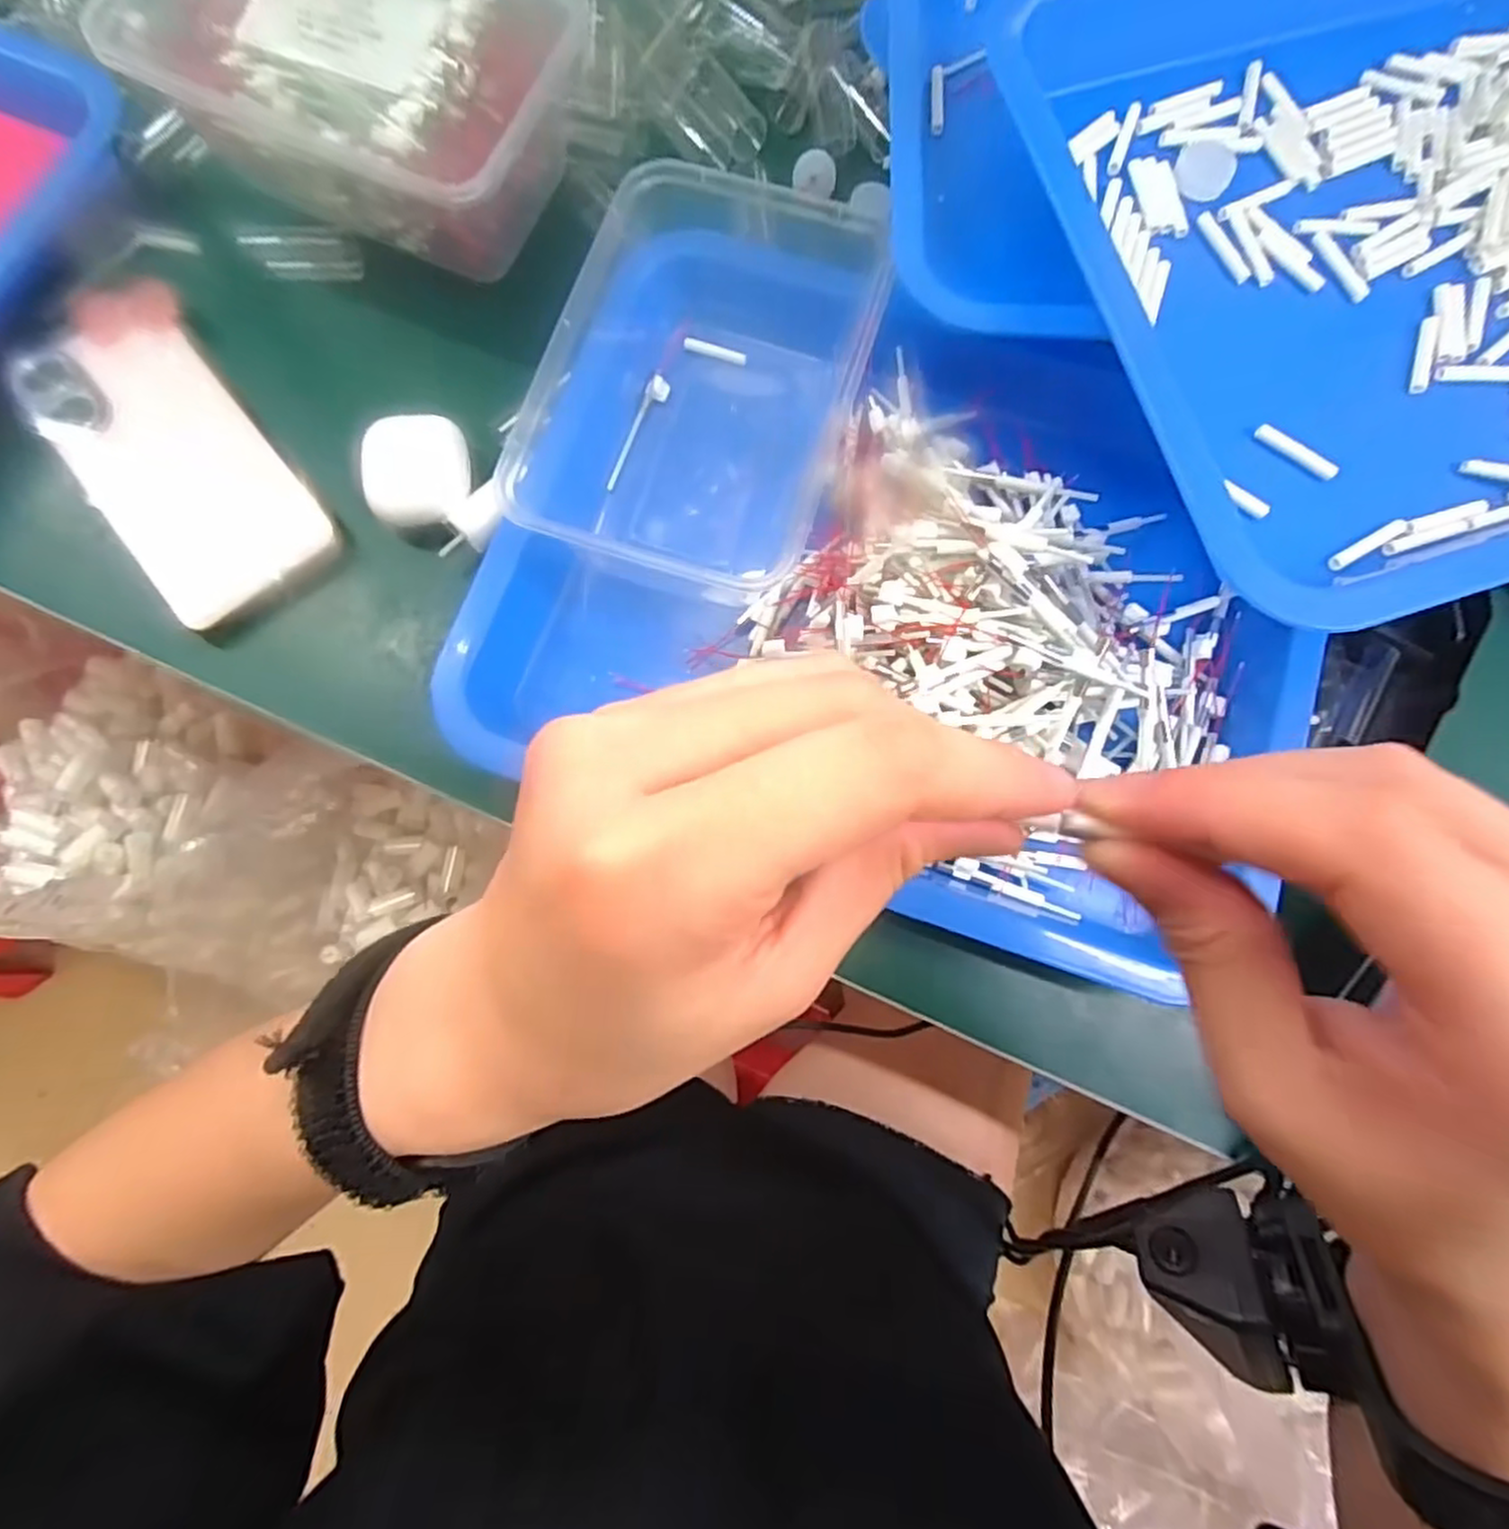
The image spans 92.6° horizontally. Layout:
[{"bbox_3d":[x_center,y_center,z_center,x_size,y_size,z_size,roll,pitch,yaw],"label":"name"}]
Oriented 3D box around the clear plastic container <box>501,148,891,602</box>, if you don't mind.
[{"bbox_3d":[-0.020,-0.182,0.342,0.132,0.046,0.202,16,79,3],"label":"clear plastic container"}]

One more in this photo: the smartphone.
[{"bbox_3d":[-0.274,-0.147,0.336,0.081,0.008,0.177,-37,81,-7],"label":"smartphone"}]

